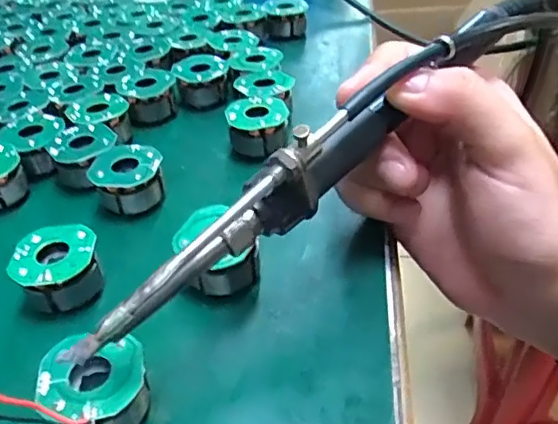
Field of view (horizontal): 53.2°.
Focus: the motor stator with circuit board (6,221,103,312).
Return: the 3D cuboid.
[{"bbox_3d":[-0.082,0.024,0.209,0.030,0.022,0.033,-13,40,-12],"label":"motor stator with circuit board"}]

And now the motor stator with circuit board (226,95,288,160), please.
[{"bbox_3d":[-0.010,-0.041,0.281,0.029,0.023,0.031,-6,39,-3],"label":"motor stator with circuit board"}]

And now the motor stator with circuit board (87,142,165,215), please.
[{"bbox_3d":[-0.068,-0.014,0.253,0.030,0.022,0.028,-19,41,-18],"label":"motor stator with circuit board"}]

